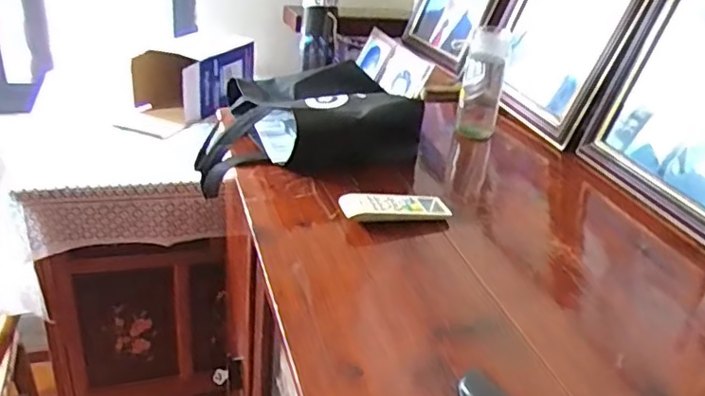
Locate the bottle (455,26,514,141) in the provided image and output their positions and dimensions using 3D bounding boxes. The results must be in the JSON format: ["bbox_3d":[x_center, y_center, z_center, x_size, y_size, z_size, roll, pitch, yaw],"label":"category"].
[{"bbox_3d":[0.213,-0.189,0.983,0.073,0.168,0.056,11,28,9],"label":"bottle"}]

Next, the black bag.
[{"bbox_3d":[-0.062,-0.113,0.908,0.338,0.106,0.257,-3,29,-17],"label":"black bag"}]

